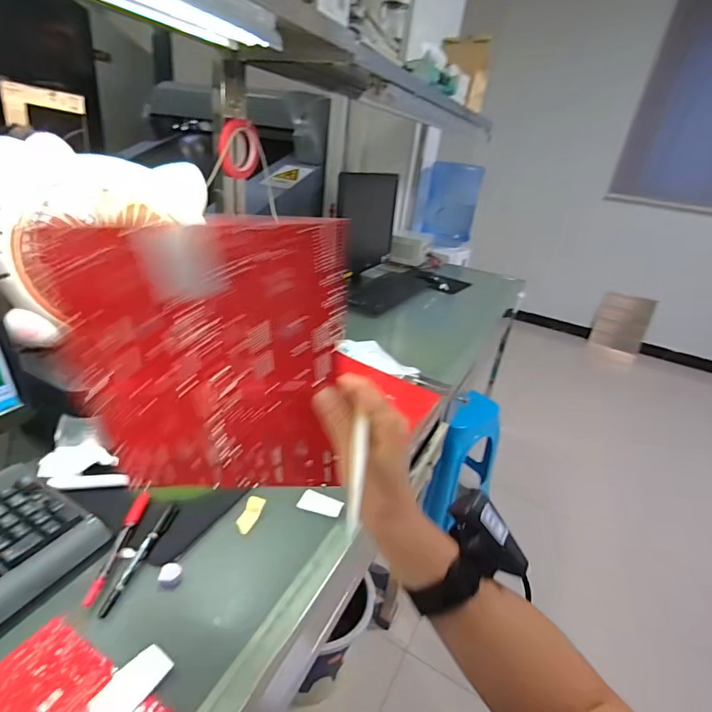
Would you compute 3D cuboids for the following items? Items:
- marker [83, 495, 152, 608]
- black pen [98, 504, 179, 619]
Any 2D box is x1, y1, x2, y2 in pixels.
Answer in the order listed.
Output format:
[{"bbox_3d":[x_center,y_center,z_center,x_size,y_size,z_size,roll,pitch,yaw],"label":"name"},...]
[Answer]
[{"bbox_3d":[-0.260,0.205,0.468,0.015,0.011,0.142,4,26,-7],"label":"marker"},{"bbox_3d":[-0.232,0.212,0.458,0.012,0.011,0.132,11,26,6],"label":"black pen"}]

